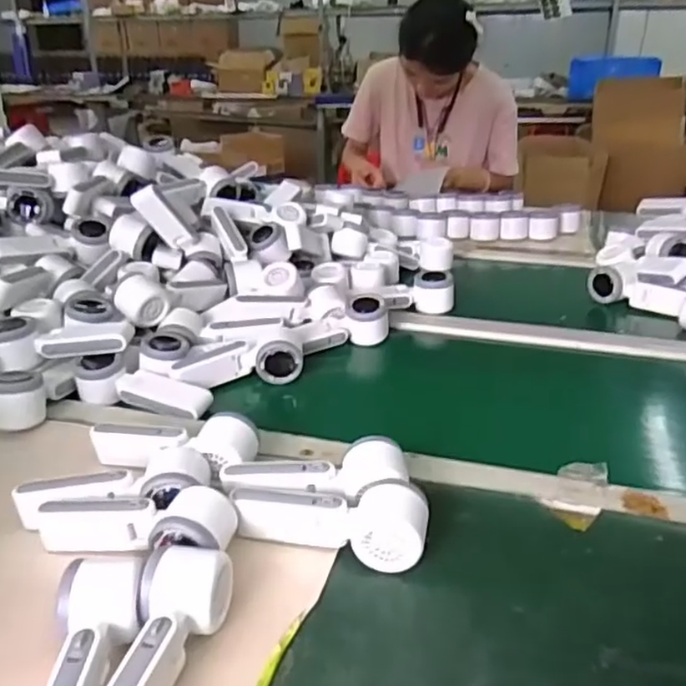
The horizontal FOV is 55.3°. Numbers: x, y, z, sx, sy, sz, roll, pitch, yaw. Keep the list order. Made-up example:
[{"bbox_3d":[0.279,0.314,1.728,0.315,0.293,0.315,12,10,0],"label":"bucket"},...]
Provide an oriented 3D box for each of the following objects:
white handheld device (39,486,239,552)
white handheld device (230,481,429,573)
[{"bbox_3d":[-0.175,0.153,0.550,0.166,0.049,0.059,3,29,11],"label":"white handheld device"},{"bbox_3d":[-0.012,0.148,0.548,0.164,0.048,0.066,1,29,7],"label":"white handheld device"}]

